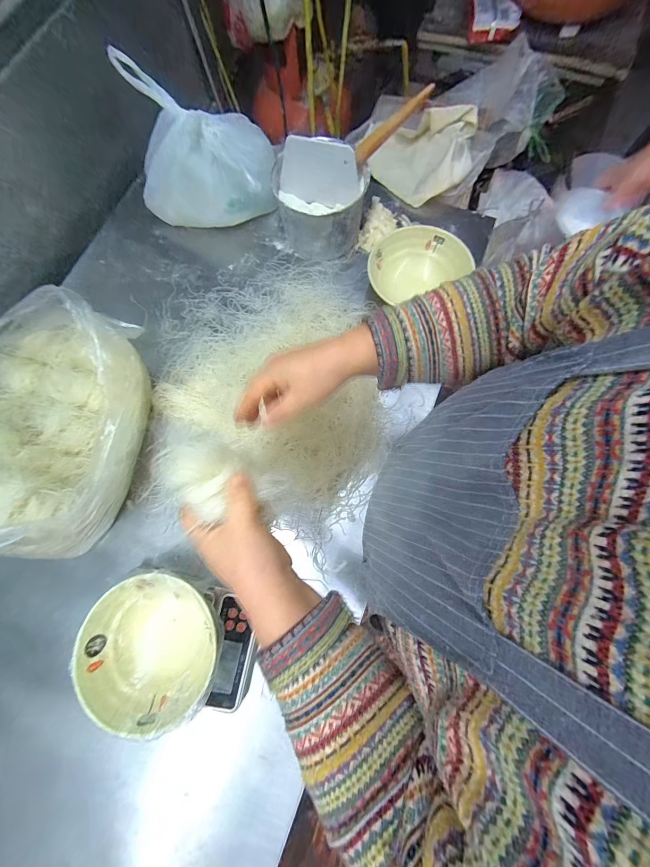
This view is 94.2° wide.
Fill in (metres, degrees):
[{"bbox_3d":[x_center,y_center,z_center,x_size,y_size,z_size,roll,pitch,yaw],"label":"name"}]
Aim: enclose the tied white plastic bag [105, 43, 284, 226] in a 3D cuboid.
[{"bbox_3d":[-0.231,-0.527,0.588,0.267,0.179,0.124,2,77,3],"label":"tied white plastic bag"}]

